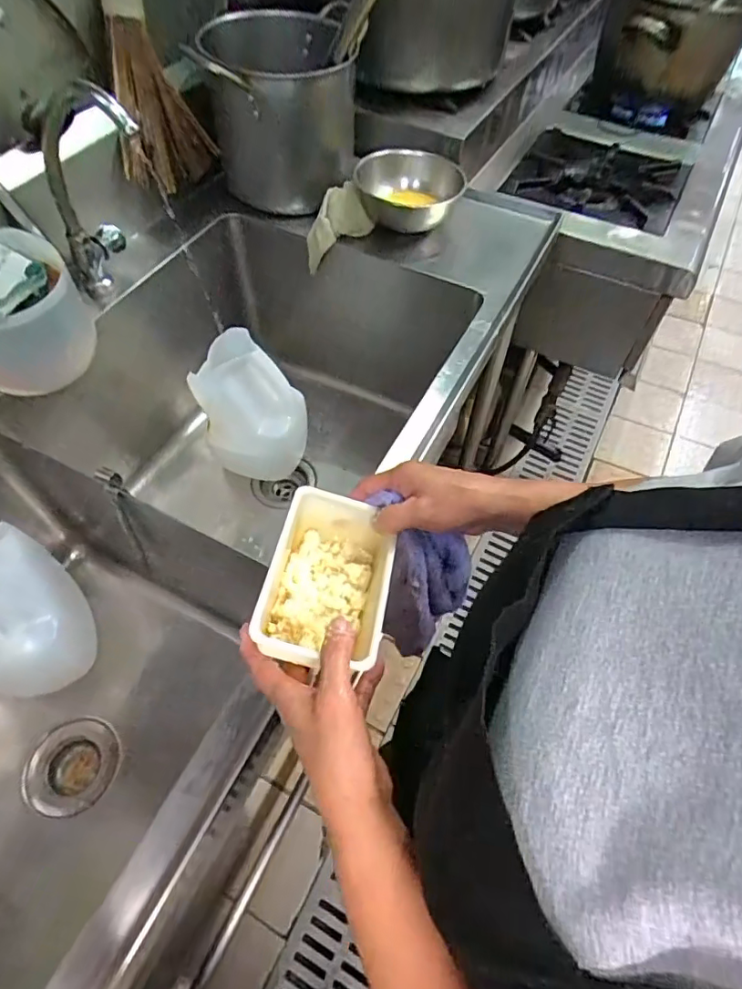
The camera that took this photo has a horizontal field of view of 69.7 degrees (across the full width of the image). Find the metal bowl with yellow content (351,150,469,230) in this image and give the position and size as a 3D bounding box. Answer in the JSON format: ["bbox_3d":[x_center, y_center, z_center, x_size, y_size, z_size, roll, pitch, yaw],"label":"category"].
[{"bbox_3d":[0.060,-0.485,0.852,0.161,0.064,0.170,0,56,0],"label":"metal bowl with yellow content"}]

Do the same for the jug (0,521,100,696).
[{"bbox_3d":[-0.441,0.142,0.663,0.147,0.227,0.148,0,56,0],"label":"jug"}]

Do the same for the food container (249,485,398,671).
[{"bbox_3d":[-0.037,0.066,0.430,0.099,0.059,0.132,11,56,7],"label":"food container"}]

